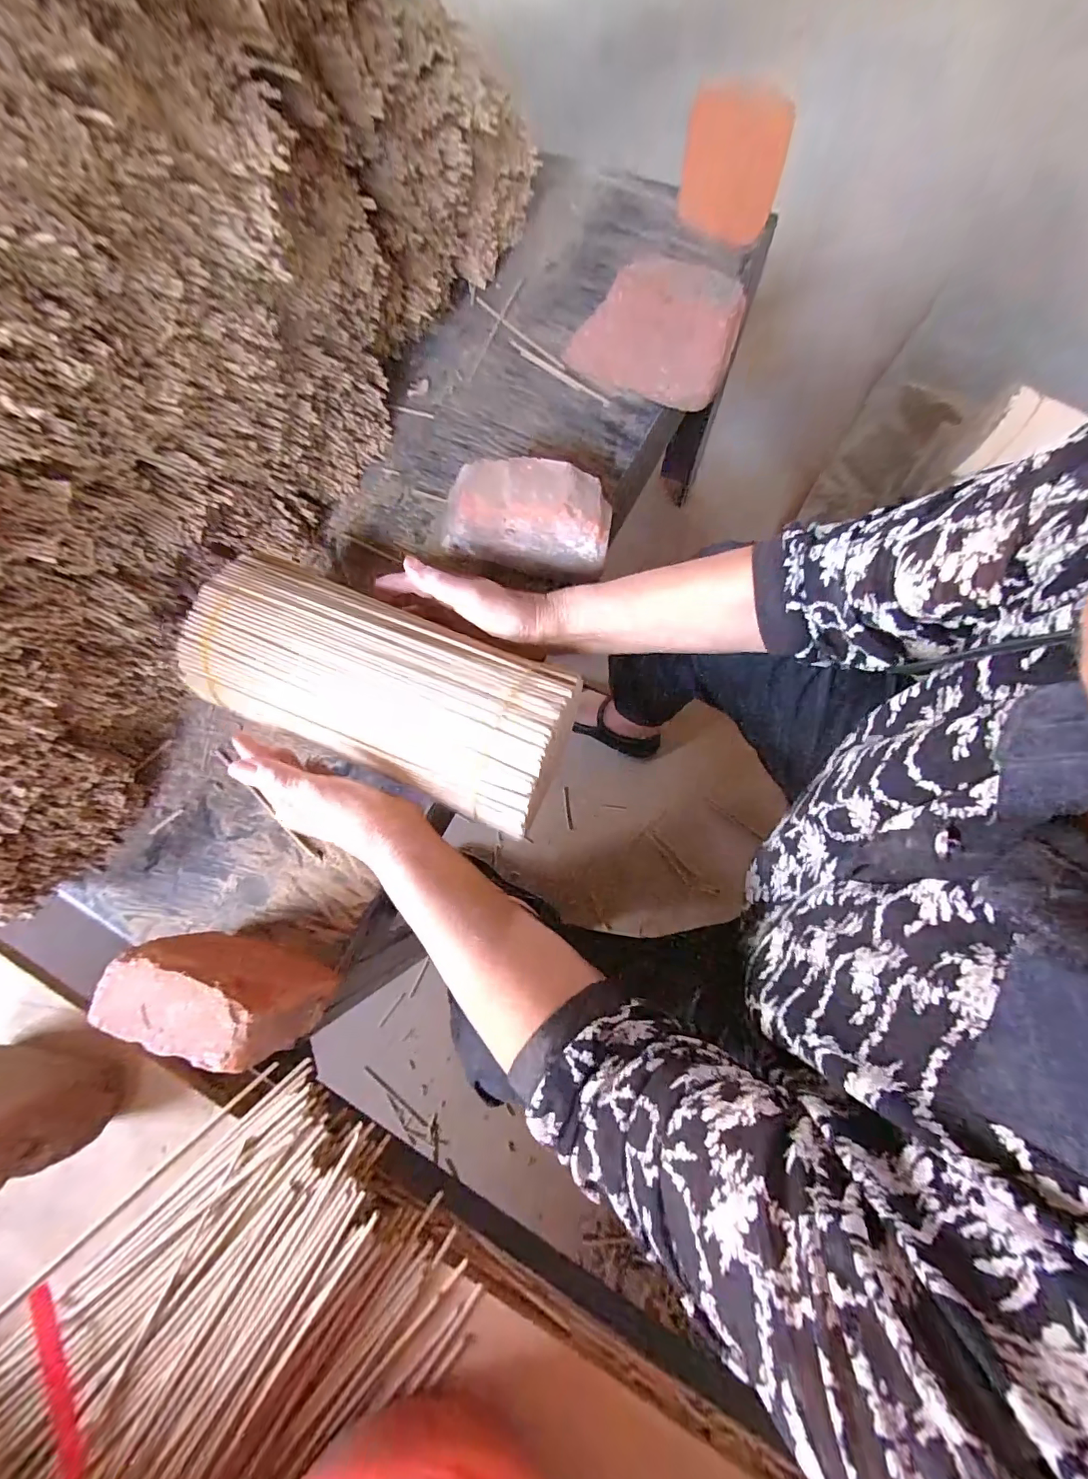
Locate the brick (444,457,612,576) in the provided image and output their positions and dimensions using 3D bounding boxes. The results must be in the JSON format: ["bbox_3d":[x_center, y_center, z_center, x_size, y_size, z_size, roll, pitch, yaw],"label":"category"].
[{"bbox_3d":[-0.015,-0.206,0.479,0.151,0.131,0.052,8,77,1],"label":"brick"}]

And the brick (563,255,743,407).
[{"bbox_3d":[0.115,-0.428,0.534,0.169,0.121,0.057,22,78,4],"label":"brick"}]

